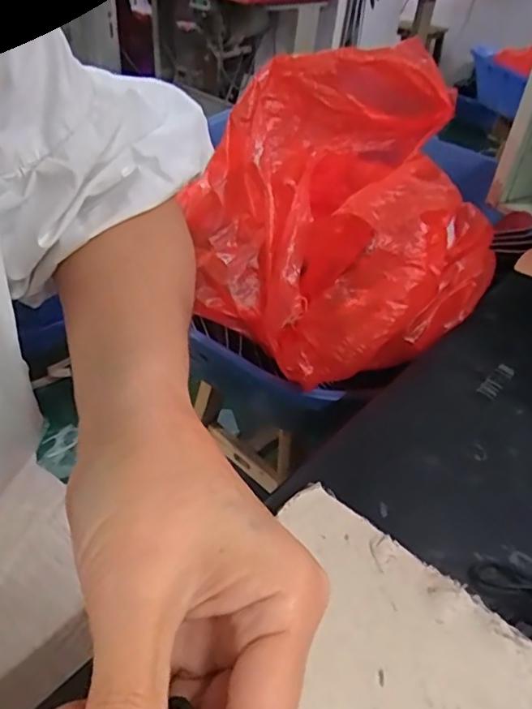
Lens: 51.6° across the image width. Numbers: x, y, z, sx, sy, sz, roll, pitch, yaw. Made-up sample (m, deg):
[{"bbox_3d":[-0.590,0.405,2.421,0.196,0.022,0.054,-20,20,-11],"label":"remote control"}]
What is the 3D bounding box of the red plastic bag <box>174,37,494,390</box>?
[{"bbox_3d":[0.063,-0.135,0.481,0.232,0.171,0.275,-9,42,-19],"label":"red plastic bag"}]

